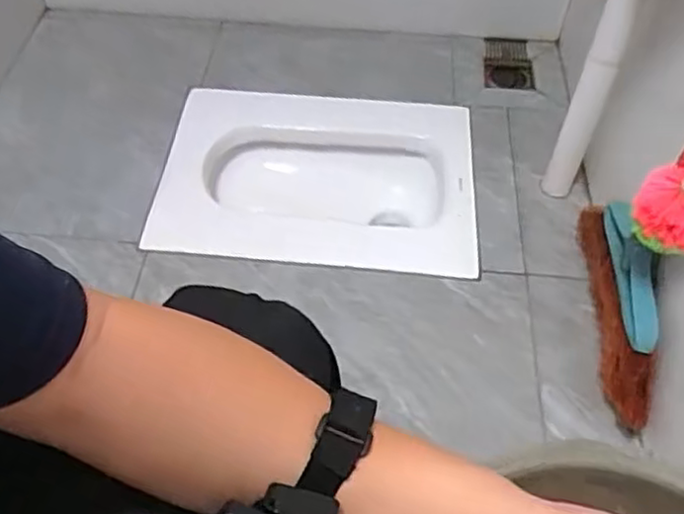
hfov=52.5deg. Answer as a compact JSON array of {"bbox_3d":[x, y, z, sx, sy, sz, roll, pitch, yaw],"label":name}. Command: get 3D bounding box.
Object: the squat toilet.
[{"bbox_3d":[-0.046,-0.128,1.251,0.554,0.076,0.407,5,51,2],"label":"squat toilet"}]

